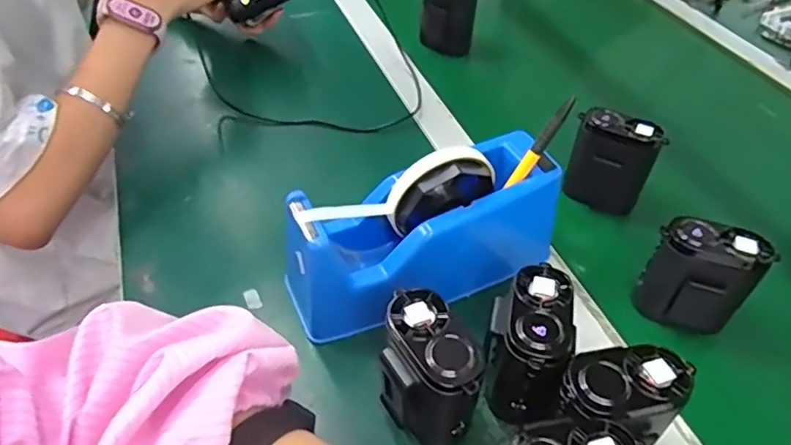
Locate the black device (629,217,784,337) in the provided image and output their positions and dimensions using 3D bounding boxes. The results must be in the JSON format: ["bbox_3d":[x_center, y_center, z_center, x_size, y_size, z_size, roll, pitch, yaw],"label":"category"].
[{"bbox_3d":[0.218,0.041,0.412,0.066,0.081,0.036,10,46,7],"label":"black device"}]

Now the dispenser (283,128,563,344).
[{"bbox_3d":[0.021,0.003,0.411,0.197,0.101,0.066,-18,49,-19],"label":"dispenser"}]

